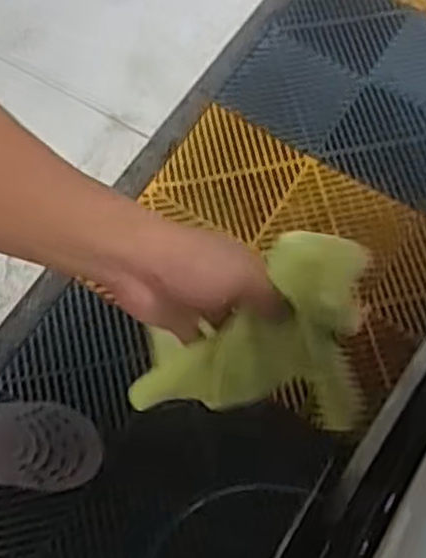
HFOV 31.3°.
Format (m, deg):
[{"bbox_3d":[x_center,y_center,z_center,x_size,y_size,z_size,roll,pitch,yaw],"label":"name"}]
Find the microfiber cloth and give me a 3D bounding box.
[{"bbox_3d":[0.030,0.028,0.568,0.161,0.079,0.130,7,65,4],"label":"microfiber cloth"}]

